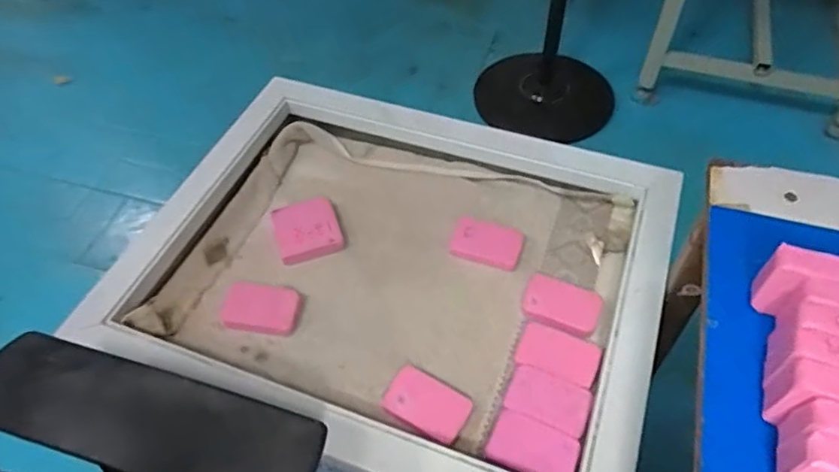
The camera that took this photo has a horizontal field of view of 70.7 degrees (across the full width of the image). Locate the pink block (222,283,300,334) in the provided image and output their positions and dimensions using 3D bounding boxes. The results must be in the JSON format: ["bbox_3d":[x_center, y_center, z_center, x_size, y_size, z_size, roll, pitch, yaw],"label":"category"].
[{"bbox_3d":[-0.156,0.070,0.584,0.076,0.015,0.048,7,52,7],"label":"pink block"}]

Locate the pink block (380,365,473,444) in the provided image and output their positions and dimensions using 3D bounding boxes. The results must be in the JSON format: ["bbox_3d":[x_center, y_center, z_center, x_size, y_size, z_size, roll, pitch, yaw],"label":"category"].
[{"bbox_3d":[0.007,0.148,0.521,0.072,0.012,0.049,25,56,20],"label":"pink block"}]

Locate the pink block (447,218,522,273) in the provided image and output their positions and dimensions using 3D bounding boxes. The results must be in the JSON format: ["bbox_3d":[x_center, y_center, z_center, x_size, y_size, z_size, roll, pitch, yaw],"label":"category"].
[{"bbox_3d":[0.072,0.008,0.632,0.073,0.012,0.049,15,54,14],"label":"pink block"}]

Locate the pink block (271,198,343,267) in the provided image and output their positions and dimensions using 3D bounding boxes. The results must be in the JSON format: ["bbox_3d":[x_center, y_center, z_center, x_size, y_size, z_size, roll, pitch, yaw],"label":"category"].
[{"bbox_3d":[-0.122,-0.007,0.644,0.068,0.015,0.072,-16,53,-11],"label":"pink block"}]

